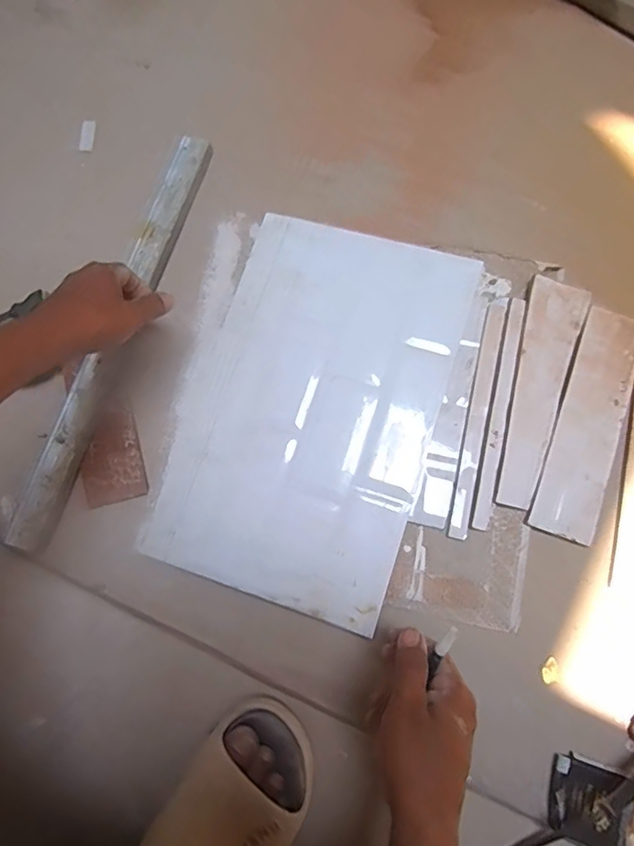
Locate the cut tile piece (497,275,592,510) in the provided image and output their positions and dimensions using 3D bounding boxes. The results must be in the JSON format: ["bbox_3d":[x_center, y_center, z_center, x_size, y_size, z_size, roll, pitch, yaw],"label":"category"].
[{"bbox_3d":[0.233,-0.033,0.555,0.058,0.012,0.244,15,80,4],"label":"cut tile piece"}]

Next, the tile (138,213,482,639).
[{"bbox_3d":[-0.007,-0.015,0.553,0.252,0.010,0.389,18,82,10],"label":"tile"}]

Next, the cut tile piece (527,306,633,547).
[{"bbox_3d":[0.286,-0.001,0.555,0.063,0.005,0.243,20,81,5],"label":"cut tile piece"}]

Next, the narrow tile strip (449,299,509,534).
[{"bbox_3d":[0.167,-0.006,0.552,0.019,0.013,0.248,13,80,3],"label":"narrow tile strip"}]

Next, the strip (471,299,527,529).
[{"bbox_3d":[0.188,-0.014,0.545,0.017,0.004,0.244,13,80,3],"label":"strip"}]

